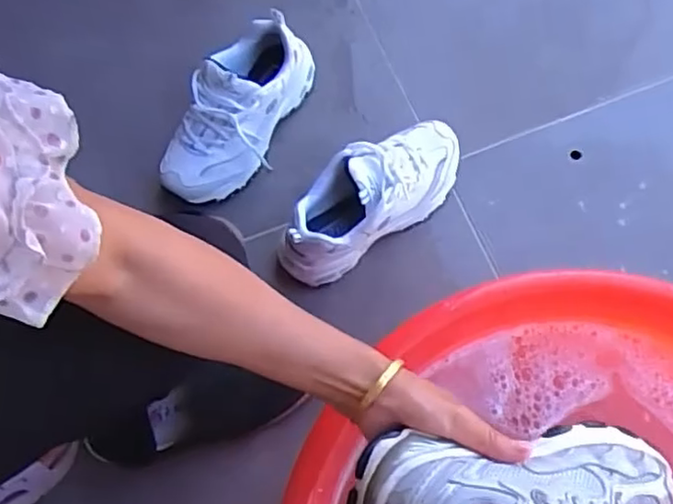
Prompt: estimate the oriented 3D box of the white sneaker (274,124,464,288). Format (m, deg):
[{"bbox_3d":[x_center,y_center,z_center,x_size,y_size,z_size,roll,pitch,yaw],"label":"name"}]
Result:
[{"bbox_3d":[0.039,-0.064,0.729,0.238,0.087,0.087,-34,74,-10],"label":"white sneaker"}]

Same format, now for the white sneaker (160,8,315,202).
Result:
[{"bbox_3d":[-0.119,-0.166,0.760,0.098,0.101,0.215,22,73,8],"label":"white sneaker"}]

